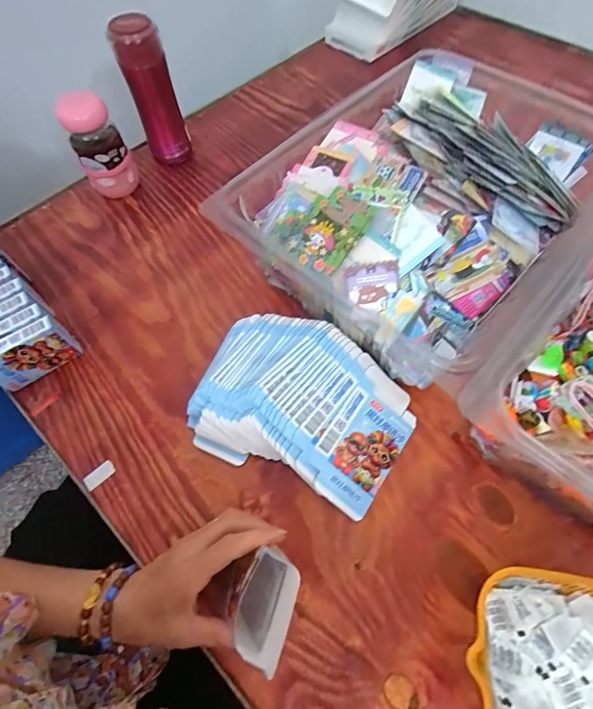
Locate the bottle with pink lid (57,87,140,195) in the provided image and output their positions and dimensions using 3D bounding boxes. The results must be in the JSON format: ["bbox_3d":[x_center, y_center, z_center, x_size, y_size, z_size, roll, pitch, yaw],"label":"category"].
[{"bbox_3d":[-0.295,-0.307,0.553,0.071,0.136,0.061,-21,64,-9],"label":"bottle with pink lid"}]

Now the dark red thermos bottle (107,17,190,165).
[{"bbox_3d":[-0.212,-0.380,0.557,0.066,0.192,0.065,-21,64,-9],"label":"dark red thermos bottle"}]

